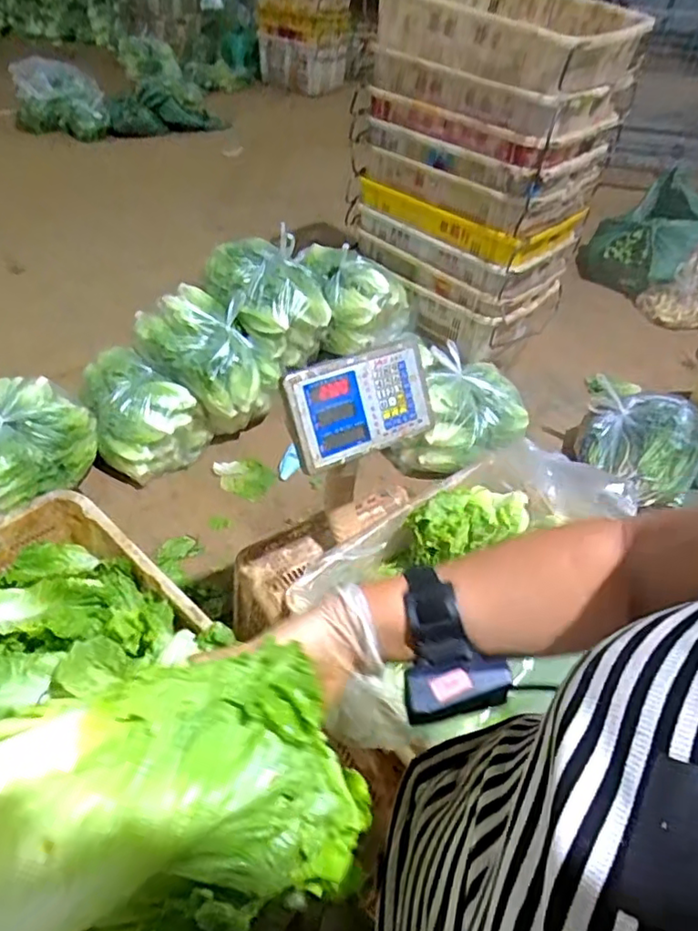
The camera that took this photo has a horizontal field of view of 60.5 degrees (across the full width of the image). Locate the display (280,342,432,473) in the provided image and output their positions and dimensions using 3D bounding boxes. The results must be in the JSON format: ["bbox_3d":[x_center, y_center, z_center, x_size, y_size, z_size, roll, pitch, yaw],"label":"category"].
[{"bbox_3d":[0.017,-0.095,0.908,0.232,0.144,0.035,-20,16,-24],"label":"display"}]

